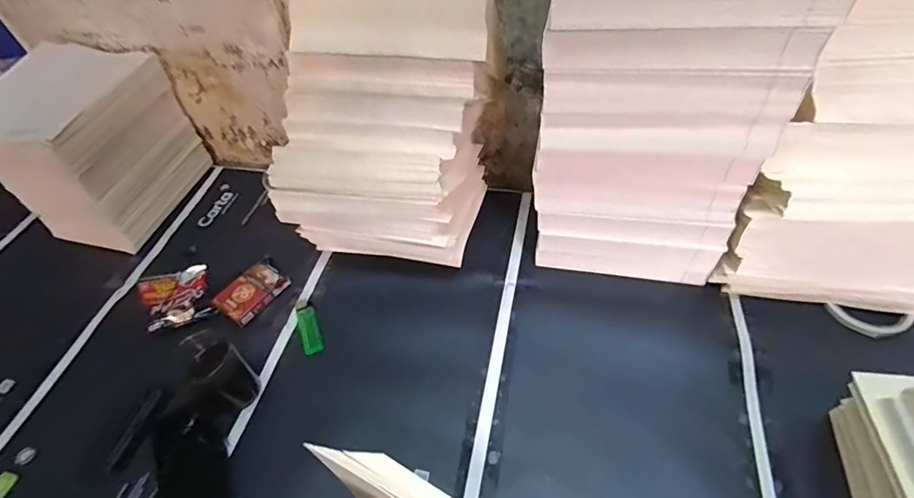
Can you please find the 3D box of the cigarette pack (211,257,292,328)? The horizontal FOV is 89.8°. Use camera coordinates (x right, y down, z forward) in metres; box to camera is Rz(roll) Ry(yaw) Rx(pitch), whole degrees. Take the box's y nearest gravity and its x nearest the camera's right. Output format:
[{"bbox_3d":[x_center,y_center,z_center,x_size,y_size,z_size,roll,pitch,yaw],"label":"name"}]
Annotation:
[{"bbox_3d":[-0.289,0.059,0.650,0.064,0.024,0.095,22,56,23],"label":"cigarette pack"}]

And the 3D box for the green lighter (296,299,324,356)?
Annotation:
[{"bbox_3d":[-0.199,0.102,0.611,0.025,0.010,0.085,-22,52,-12],"label":"green lighter"}]

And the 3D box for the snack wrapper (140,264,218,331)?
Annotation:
[{"bbox_3d":[-0.399,0.066,0.651,0.083,0.027,0.090,-24,52,-13],"label":"snack wrapper"}]

